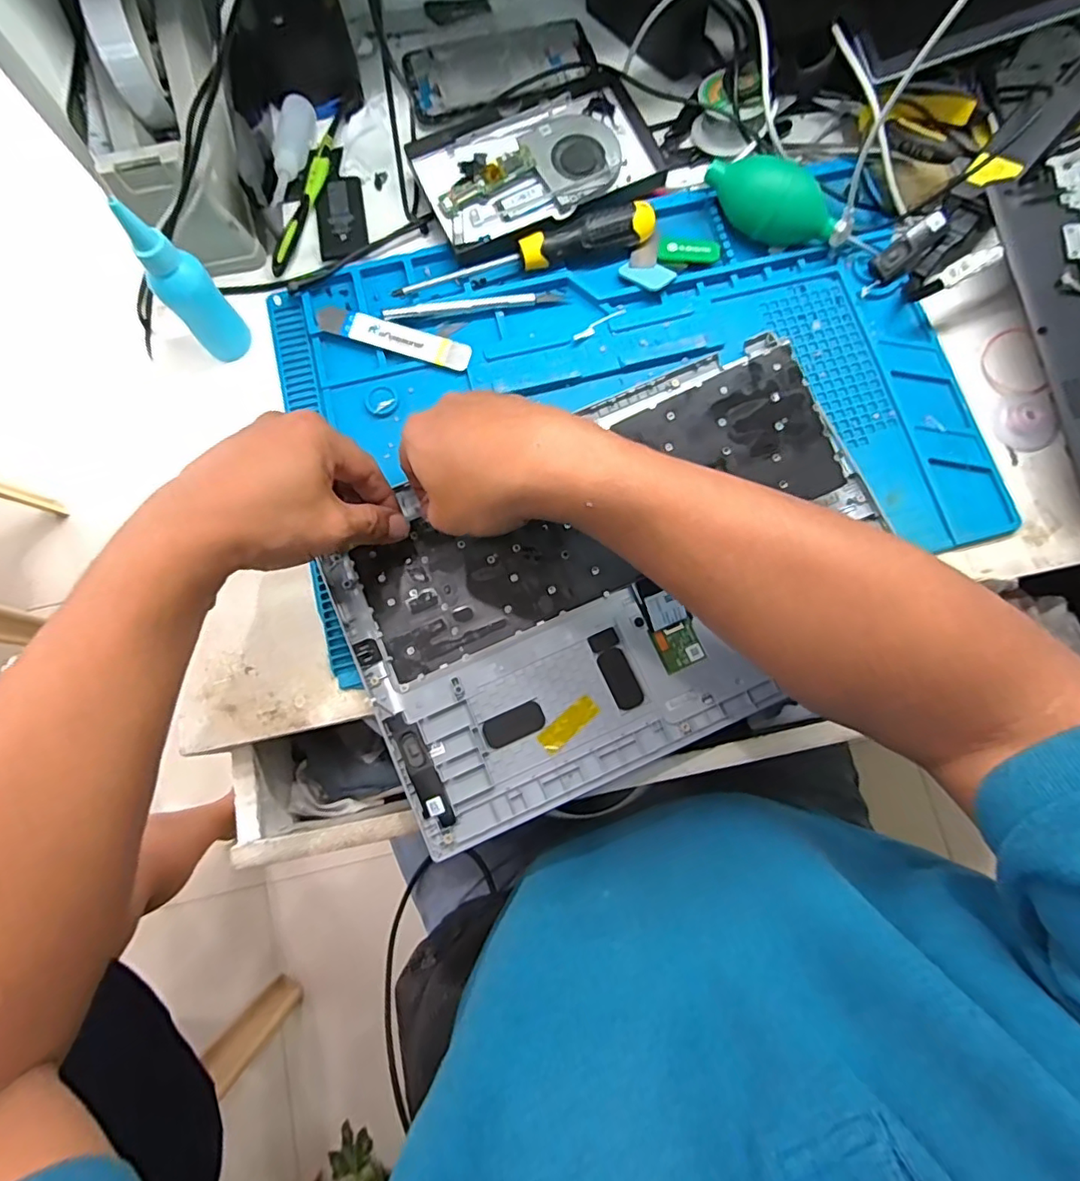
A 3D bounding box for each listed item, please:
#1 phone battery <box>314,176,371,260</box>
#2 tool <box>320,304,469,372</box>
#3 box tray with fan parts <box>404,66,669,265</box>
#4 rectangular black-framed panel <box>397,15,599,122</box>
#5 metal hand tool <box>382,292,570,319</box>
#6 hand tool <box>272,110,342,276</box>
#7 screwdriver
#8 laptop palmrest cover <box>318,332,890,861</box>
[{"bbox_3d":[-0.157,-0.295,0.454,0.037,0.004,0.074,-11,78,-2],"label":"phone battery"},{"bbox_3d":[-0.108,-0.187,0.428,0.119,0.007,0.020,18,89,3],"label":"tool"},{"bbox_3d":[-0.004,-0.334,0.451,0.177,0.023,0.136,-24,79,-5],"label":"box tray with fan parts"},{"bbox_3d":[-0.034,-0.440,0.483,0.156,0.009,0.084,-16,78,-3],"label":"rectangular black-framed panel"},{"bbox_3d":[-0.048,-0.214,0.431,0.133,0.007,0.011,-9,78,-1],"label":"metal hand tool"},{"bbox_3d":[-0.180,-0.315,0.454,0.012,0.011,0.150,16,78,4],"label":"hand tool"},{"bbox_3d":[-0.009,-0.249,0.430,0.198,0.024,0.024,-18,78,-3],"label":"screwdriver"},{"bbox_3d":[0.054,-0.004,0.375,0.352,0.023,0.220,-23,84,1],"label":"laptop palmrest cover"}]

